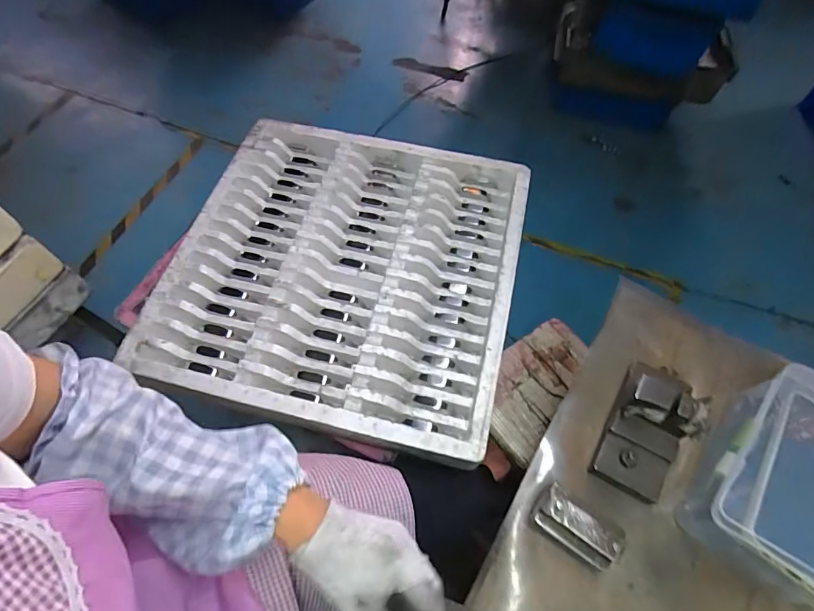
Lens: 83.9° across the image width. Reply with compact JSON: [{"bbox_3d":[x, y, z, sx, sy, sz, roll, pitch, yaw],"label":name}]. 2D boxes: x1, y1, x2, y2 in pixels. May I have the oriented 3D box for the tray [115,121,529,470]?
[{"bbox_3d":[-0.097,-0.071,0.756,0.535,0.054,0.544,12,62,8],"label":"tray"}]

